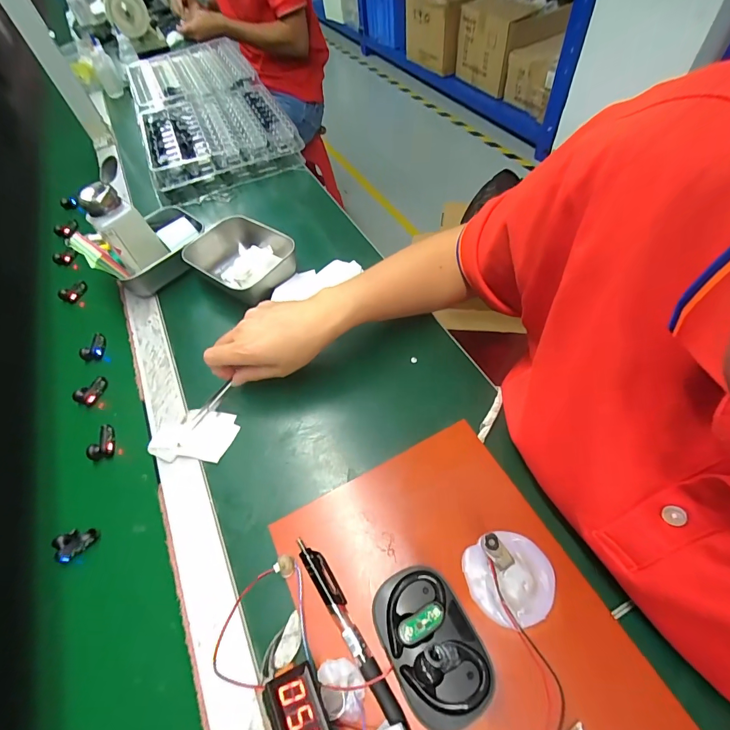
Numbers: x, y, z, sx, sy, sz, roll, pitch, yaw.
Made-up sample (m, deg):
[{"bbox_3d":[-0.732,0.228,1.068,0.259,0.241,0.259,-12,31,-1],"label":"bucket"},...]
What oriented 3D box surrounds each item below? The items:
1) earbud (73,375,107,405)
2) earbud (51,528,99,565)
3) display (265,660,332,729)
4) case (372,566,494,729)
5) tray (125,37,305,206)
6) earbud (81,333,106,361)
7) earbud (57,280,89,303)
[{"bbox_3d":[-0.315,0.030,0.441,0.020,0.015,0.036,22,60,16],"label":"earbud"},{"bbox_3d":[-0.263,0.164,0.346,0.031,0.014,0.029,0,57,3],"label":"earbud"},{"bbox_3d":[-0.039,0.210,0.226,0.030,0.017,0.047,-5,43,-40],"label":"display"},{"bbox_3d":[0.044,0.187,0.261,0.058,0.033,0.087,-28,58,-10],"label":"case"},{"bbox_3d":[-0.319,-0.510,0.758,0.250,0.077,0.493,-22,58,-11],"label":"tray"},{"bbox_3d":[-0.339,-0.023,0.477,0.023,0.012,0.035,-12,57,-5],"label":"earbud"},{"bbox_3d":[-0.408,-0.103,0.535,0.025,0.014,0.038,35,65,23],"label":"earbud"}]

